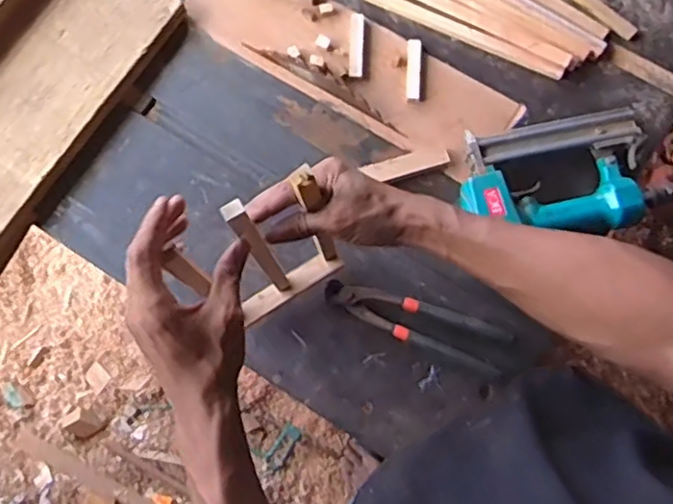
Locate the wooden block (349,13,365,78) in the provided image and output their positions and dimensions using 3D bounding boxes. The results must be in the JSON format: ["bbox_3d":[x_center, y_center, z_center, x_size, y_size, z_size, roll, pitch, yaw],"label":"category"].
[{"bbox_3d":[0.026,-0.267,0.848,0.017,0.011,0.095,2,76,0],"label":"wooden block"}]

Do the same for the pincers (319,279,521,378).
[{"bbox_3d":[0.091,0.078,0.759,0.214,0.022,0.055,21,77,5],"label":"pincers"}]

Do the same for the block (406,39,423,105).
[{"bbox_3d":[0.099,-0.230,0.839,0.019,0.018,0.087,4,76,1],"label":"block"}]

